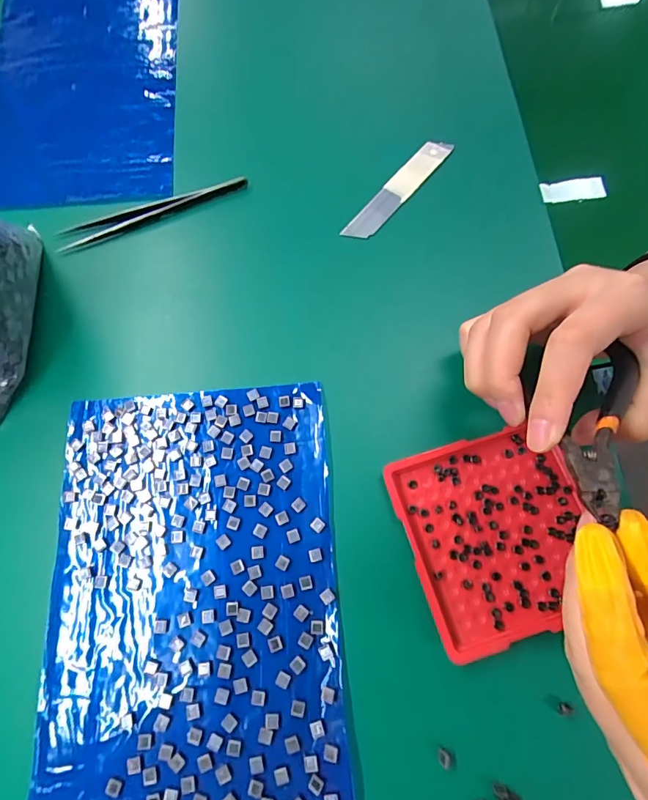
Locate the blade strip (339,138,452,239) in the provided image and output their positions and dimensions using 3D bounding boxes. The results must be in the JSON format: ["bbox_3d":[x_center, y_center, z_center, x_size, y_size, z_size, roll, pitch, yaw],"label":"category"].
[{"bbox_3d":[0.050,-0.142,0.297,0.017,0.006,0.094,40,80,8],"label":"blade strip"}]

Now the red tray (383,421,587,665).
[{"bbox_3d":[0.092,0.068,0.230,0.093,0.009,0.097,-18,73,-4],"label":"red tray"}]

